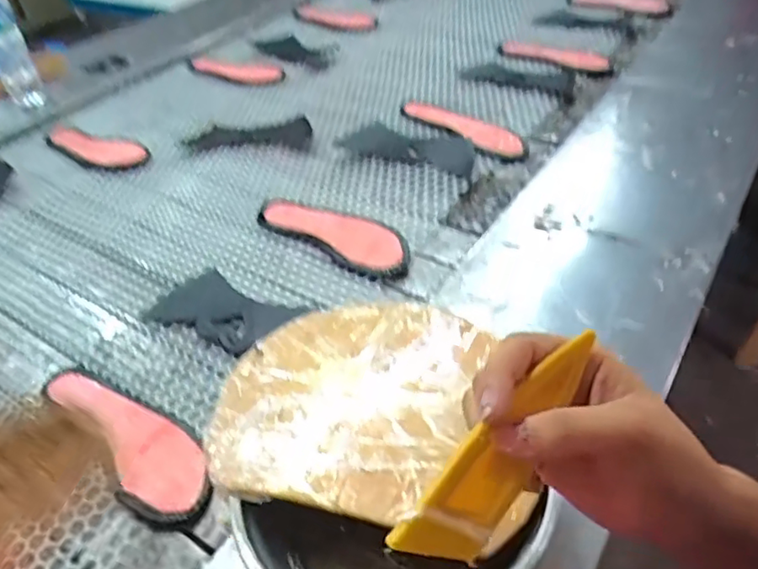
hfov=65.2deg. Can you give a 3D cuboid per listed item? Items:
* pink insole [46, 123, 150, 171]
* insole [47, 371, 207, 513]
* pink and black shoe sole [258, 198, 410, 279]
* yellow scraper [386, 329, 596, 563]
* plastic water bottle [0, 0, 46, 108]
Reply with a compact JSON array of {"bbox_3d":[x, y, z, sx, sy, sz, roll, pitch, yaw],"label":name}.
[{"bbox_3d":[-0.473,-0.233,0.972,0.220,0.021,0.076,21,48,26],"label":"pink insole"},{"bbox_3d":[-0.233,0.137,0.547,0.205,0.019,0.064,25,50,30],"label":"insole"},{"bbox_3d":[-0.057,-0.069,0.755,0.239,0.014,0.078,25,50,30],"label":"pink and black shoe sole"},{"bbox_3d":[0.055,0.067,0.250,0.032,0.004,0.120,43,72,-4],"label":"yellow scraper"},{"bbox_3d":[-0.645,-0.417,1.023,0.060,0.240,0.078,-25,45,-21],"label":"plastic water bottle"}]

